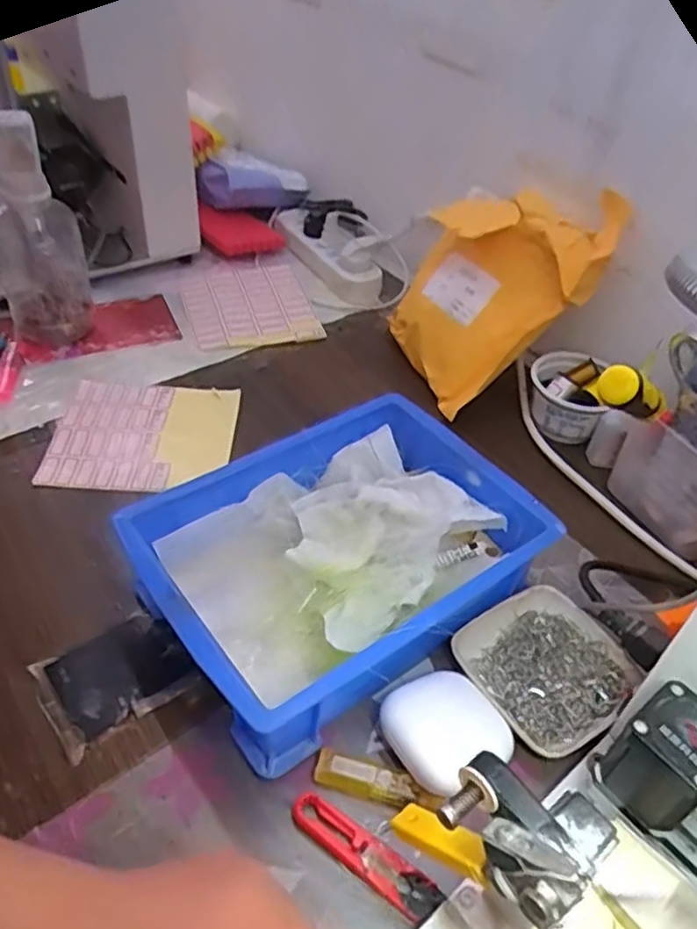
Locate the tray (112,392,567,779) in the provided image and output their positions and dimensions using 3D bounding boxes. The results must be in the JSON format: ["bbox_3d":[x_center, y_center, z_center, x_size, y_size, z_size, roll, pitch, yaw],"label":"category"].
[{"bbox_3d":[-0.003,0.062,0.468,0.249,0.071,0.182,-24,50,-28],"label":"tray"}]

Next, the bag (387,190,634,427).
[{"bbox_3d":[0.120,-0.160,0.650,0.051,0.192,0.152,-6,55,-56],"label":"bag"}]

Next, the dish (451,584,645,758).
[{"bbox_3d":[0.127,0.130,0.443,0.095,0.019,0.098,-22,50,-26],"label":"dish"}]

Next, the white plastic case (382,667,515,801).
[{"bbox_3d":[0.057,0.154,0.404,0.062,0.020,0.060,-20,49,-25],"label":"white plastic case"}]

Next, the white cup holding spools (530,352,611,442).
[{"bbox_3d":[0.195,-0.062,0.628,0.061,0.053,0.072,8,42,4],"label":"white cup holding spools"}]

